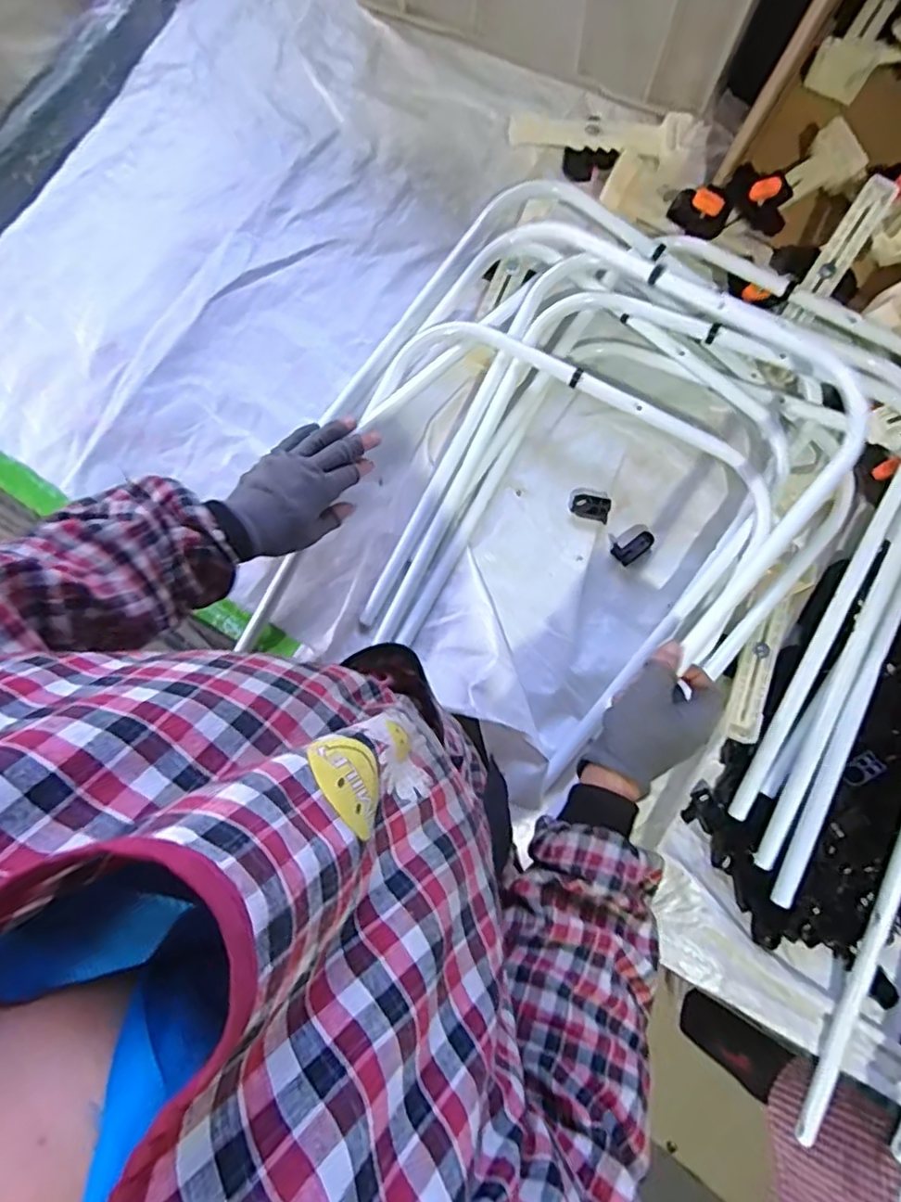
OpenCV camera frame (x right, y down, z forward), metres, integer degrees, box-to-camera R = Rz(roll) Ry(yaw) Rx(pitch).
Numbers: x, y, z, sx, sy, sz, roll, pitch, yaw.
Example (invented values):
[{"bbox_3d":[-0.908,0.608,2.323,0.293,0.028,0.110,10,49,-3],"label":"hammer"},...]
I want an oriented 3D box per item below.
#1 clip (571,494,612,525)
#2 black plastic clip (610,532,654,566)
[{"bbox_3d":[0.151,-0.100,0.675,0.039,0.025,0.026,23,80,7],"label":"clip"},{"bbox_3d":[0.193,-0.057,0.668,0.042,0.026,0.025,-37,79,-5],"label":"black plastic clip"}]

